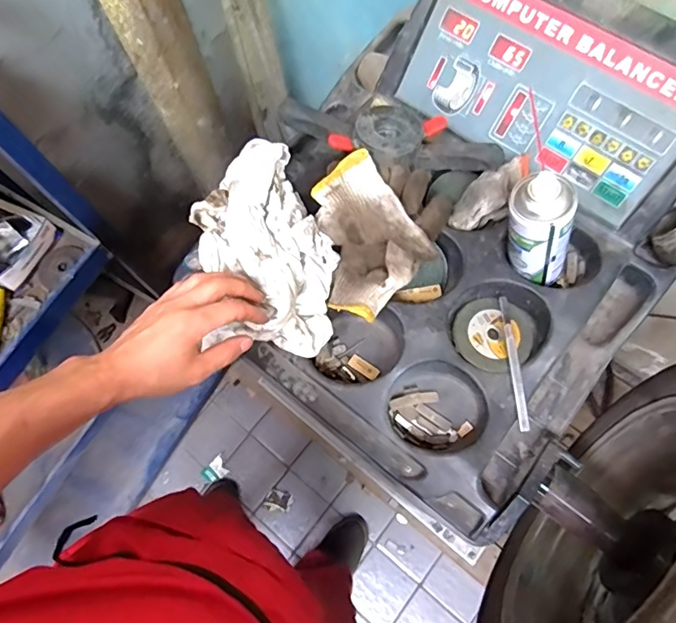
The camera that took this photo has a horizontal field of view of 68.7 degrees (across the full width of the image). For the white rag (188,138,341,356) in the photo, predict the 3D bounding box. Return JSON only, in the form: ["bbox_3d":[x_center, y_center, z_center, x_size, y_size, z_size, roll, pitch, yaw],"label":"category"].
[{"bbox_3d":[-0.093,-0.082,0.589,0.156,0.093,0.256,-11,70,-2],"label":"white rag"}]

